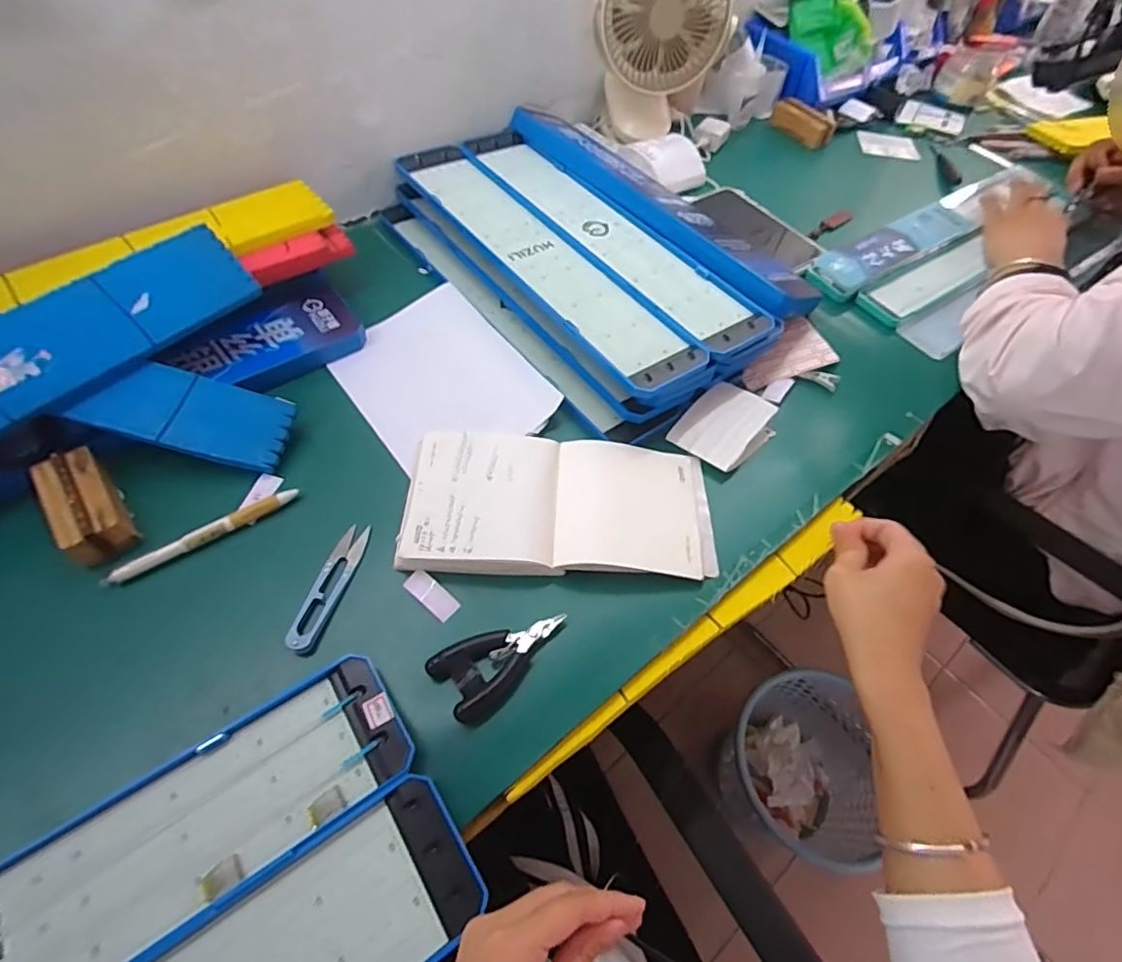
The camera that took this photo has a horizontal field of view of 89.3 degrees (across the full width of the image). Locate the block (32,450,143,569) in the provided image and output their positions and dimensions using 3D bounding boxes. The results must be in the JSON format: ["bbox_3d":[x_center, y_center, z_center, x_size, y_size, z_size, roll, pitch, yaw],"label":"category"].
[{"bbox_3d":[-0.363,0.015,0.430,0.047,0.038,0.091,-30,61,-18],"label":"block"}]

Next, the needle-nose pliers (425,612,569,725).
[{"bbox_3d":[-0.040,0.120,0.390,0.091,0.022,0.052,-33,64,-19],"label":"needle-nose pliers"}]

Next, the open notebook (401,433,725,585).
[{"bbox_3d":[0.000,0.015,0.457,0.244,0.017,0.123,2,58,1],"label":"open notebook"}]

